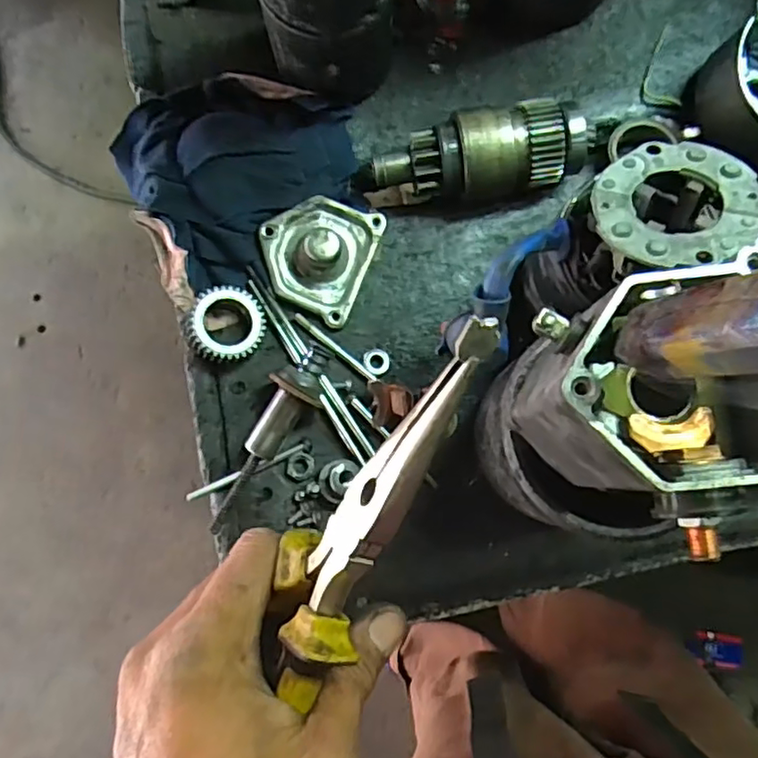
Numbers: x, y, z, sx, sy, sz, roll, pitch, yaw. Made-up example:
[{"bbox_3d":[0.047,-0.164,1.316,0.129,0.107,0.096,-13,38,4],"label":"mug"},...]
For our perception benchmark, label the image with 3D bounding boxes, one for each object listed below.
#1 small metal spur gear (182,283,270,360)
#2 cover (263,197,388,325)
[{"bbox_3d":[-0.098,-0.035,0.398,0.049,0.020,0.047,0,91,-24],"label":"small metal spur gear"},{"bbox_3d":[-0.042,-0.086,0.405,0.072,0.035,0.080,22,82,4],"label":"cover"}]

